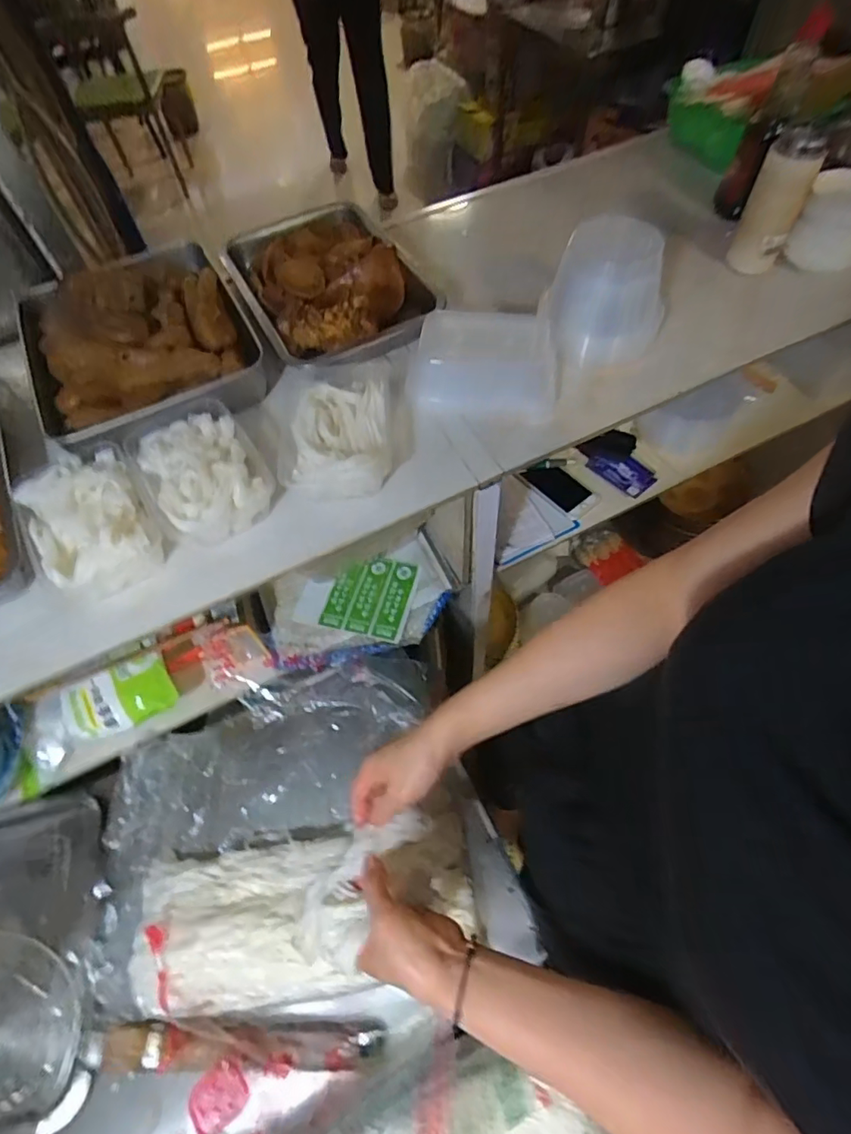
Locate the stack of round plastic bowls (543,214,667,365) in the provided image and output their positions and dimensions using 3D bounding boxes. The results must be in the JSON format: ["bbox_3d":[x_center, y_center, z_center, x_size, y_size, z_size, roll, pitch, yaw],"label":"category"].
[{"bbox_3d":[0.200,-0.301,0.604,0.131,0.116,0.110,17,62,13],"label":"stack of round plastic bowls"}]

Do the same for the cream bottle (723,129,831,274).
[{"bbox_3d":[0.421,-0.435,0.655,0.059,0.145,0.053,25,64,16],"label":"cream bottle"}]

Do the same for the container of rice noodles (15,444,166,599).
[{"bbox_3d":[-0.325,-0.044,0.526,0.111,0.047,0.157,-28,62,-12],"label":"container of rice noodles"}]

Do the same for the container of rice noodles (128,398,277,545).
[{"bbox_3d":[-0.233,-0.101,0.555,0.118,0.051,0.158,-31,63,-14],"label":"container of rice noodles"}]

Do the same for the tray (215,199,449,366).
[{"bbox_3d":[-0.127,-0.366,0.711,0.209,0.056,0.303,-26,62,-11],"label":"tray"}]

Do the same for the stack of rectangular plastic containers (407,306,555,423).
[{"bbox_3d":[0.064,-0.221,0.586,0.159,0.068,0.100,1,60,4],"label":"stack of rectangular plastic containers"}]

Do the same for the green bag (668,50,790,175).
[{"bbox_3d":[0.432,-0.692,0.820,0.143,0.084,0.163,27,65,17],"label":"green bag"}]

